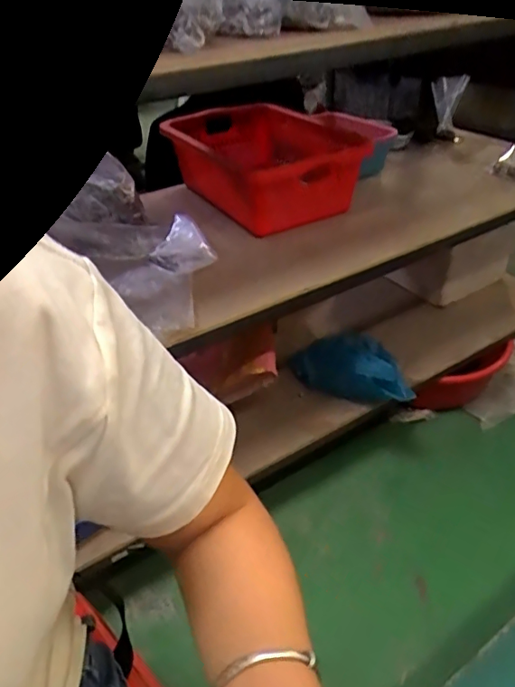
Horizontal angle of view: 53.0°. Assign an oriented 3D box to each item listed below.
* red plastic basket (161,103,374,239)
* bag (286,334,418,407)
[{"bbox_3d":[-0.006,-0.400,1.153,0.267,0.151,0.434,-22,41,-22],"label":"red plastic basket"},{"bbox_3d":[0.213,0.046,1.220,0.150,0.128,0.318,-30,24,-30],"label":"bag"}]

